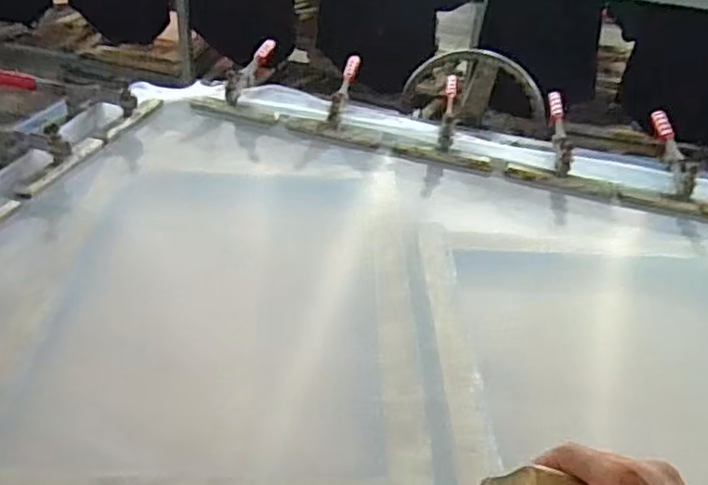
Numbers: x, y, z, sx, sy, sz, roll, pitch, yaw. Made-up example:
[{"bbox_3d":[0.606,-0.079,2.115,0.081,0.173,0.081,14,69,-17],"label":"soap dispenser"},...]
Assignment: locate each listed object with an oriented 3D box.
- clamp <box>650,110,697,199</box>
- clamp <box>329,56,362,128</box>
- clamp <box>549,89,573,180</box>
[{"bbox_3d":[0.456,-0.126,0.942,0.023,0.052,0.187,6,36,5],"label":"clamp"},{"bbox_3d":[-0.012,-0.251,1.065,0.026,0.039,0.211,6,36,5],"label":"clamp"},{"bbox_3d":[0.307,-0.157,0.981,0.021,0.059,0.211,7,36,6],"label":"clamp"}]

